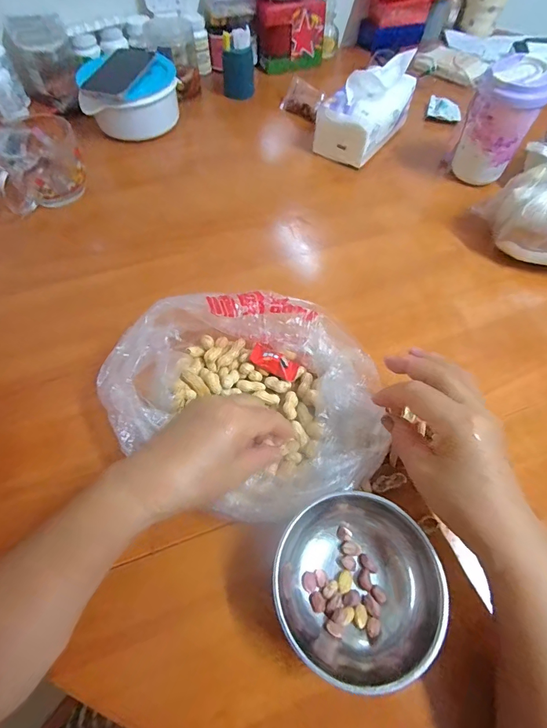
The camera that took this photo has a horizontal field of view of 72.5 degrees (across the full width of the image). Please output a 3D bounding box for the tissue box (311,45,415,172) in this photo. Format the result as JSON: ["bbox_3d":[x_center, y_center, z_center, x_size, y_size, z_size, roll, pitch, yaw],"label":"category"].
[{"bbox_3d":[0.146,-0.398,0.580,0.088,0.098,0.158,34,66,19],"label":"tissue box"}]

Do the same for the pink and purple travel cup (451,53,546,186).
[{"bbox_3d":[0.305,-0.324,0.516,0.087,0.145,0.075,24,63,14],"label":"pink and purple travel cup"}]

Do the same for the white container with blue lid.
[{"bbox_3d":[-0.242,-0.448,0.637,0.158,0.085,0.153,-25,63,-12],"label":"white container with blue lid"}]

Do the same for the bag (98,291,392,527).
[{"bbox_3d":[-0.025,0.030,0.343,0.232,0.084,0.202,-8,60,-3],"label":"bag"}]

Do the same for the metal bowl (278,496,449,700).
[{"bbox_3d":[0.060,0.161,0.278,0.110,0.062,0.115,-1,60,1],"label":"metal bowl"}]

